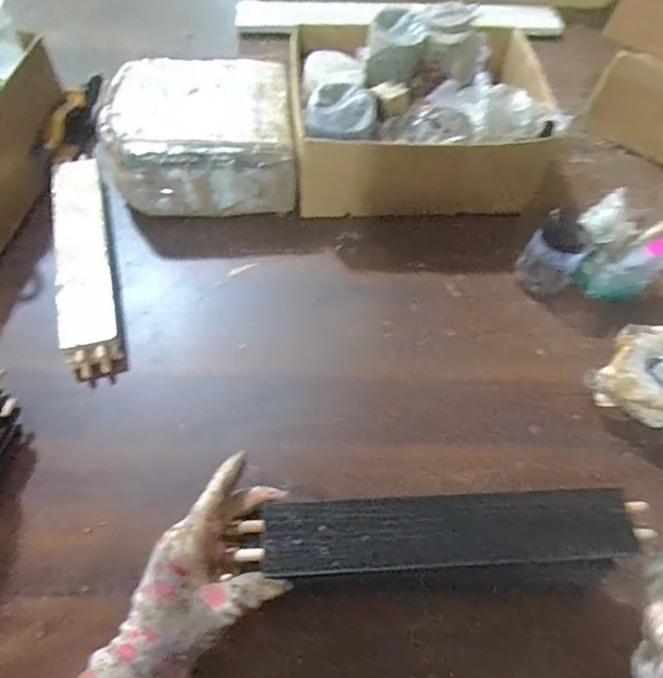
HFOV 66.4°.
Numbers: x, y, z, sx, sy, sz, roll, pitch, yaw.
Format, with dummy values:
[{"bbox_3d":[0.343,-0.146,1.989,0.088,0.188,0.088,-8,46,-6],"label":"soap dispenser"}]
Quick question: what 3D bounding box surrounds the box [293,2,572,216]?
[{"bbox_3d":[0.114,-0.304,0.672,0.324,0.153,0.234,-2,61,-5],"label":"box"}]

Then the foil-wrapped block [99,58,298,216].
[{"bbox_3d":[-0.163,-0.258,0.667,0.230,0.102,0.175,0,61,-4],"label":"foil-wrapped block"}]

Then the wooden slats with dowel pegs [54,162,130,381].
[{"bbox_3d":[-0.286,-0.093,0.591,0.063,0.027,0.296,-14,63,-12],"label":"wooden slats with dowel pegs"}]

